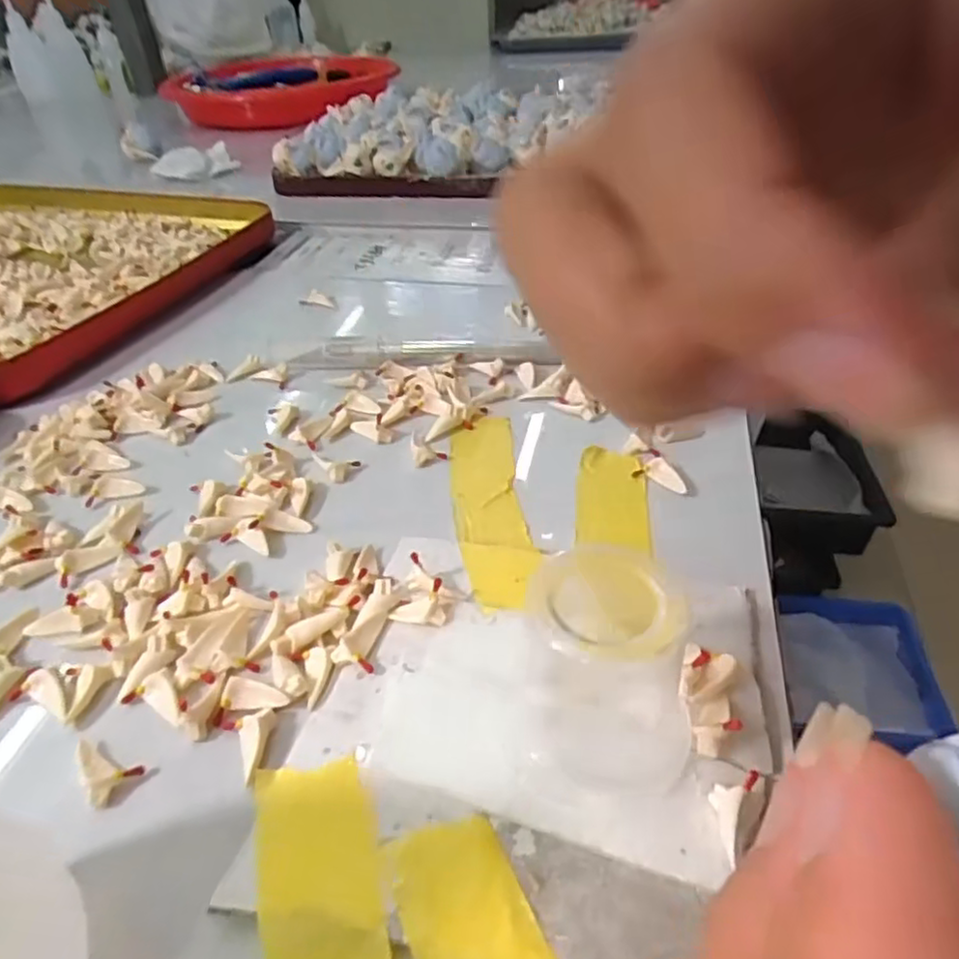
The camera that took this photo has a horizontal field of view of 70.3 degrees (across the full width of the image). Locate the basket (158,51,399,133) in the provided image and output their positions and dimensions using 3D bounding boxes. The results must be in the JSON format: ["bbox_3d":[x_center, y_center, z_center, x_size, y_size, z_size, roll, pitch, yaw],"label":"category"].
[{"bbox_3d":[-0.182,-0.375,0.652,0.198,0.036,0.192,-5,39,-6],"label":"basket"}]

